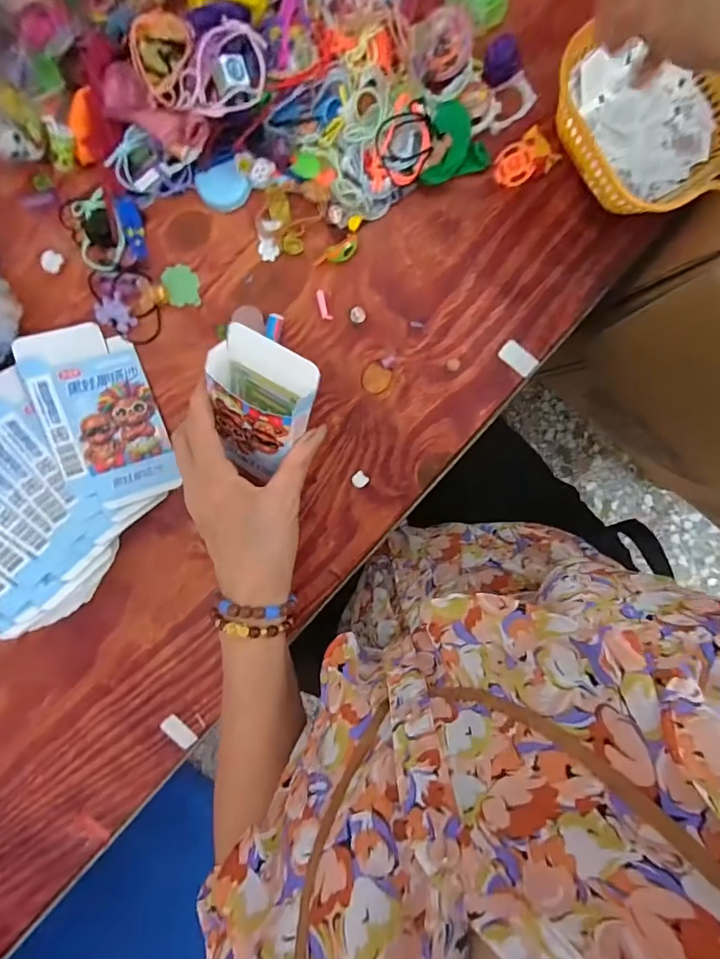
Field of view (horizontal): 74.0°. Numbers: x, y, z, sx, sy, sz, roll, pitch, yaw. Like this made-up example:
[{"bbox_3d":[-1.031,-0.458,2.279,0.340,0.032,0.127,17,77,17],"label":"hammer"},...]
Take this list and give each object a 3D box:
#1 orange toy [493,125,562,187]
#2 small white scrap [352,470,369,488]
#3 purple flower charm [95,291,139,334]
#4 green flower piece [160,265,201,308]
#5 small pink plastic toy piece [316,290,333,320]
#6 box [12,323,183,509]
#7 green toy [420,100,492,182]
[{"bbox_3d":[0.130,-0.253,0.376,0.047,0.009,0.032,-33,95,3],"label":"orange toy"},{"bbox_3d":[0.000,0.000,0.404,0.013,0.005,0.013,43,94,-4],"label":"small white scrap"},{"bbox_3d":[-0.197,-0.133,0.386,0.028,0.004,0.031,-35,104,17],"label":"purple flower charm"},{"bbox_3d":[-0.145,-0.157,0.388,0.027,0.004,0.033,-15,95,1],"label":"green flower piece"},{"bbox_3d":[-0.029,-0.142,0.390,0.008,0.004,0.025,-18,109,1],"label":"small pink plastic toy piece"},{"bbox_3d":[-0.208,-0.052,0.383,0.084,0.008,0.145,-21,92,-17],"label":"box"},{"bbox_3d":[0.070,-0.263,0.371,0.055,0.018,0.050,-17,95,1],"label":"green toy"}]

